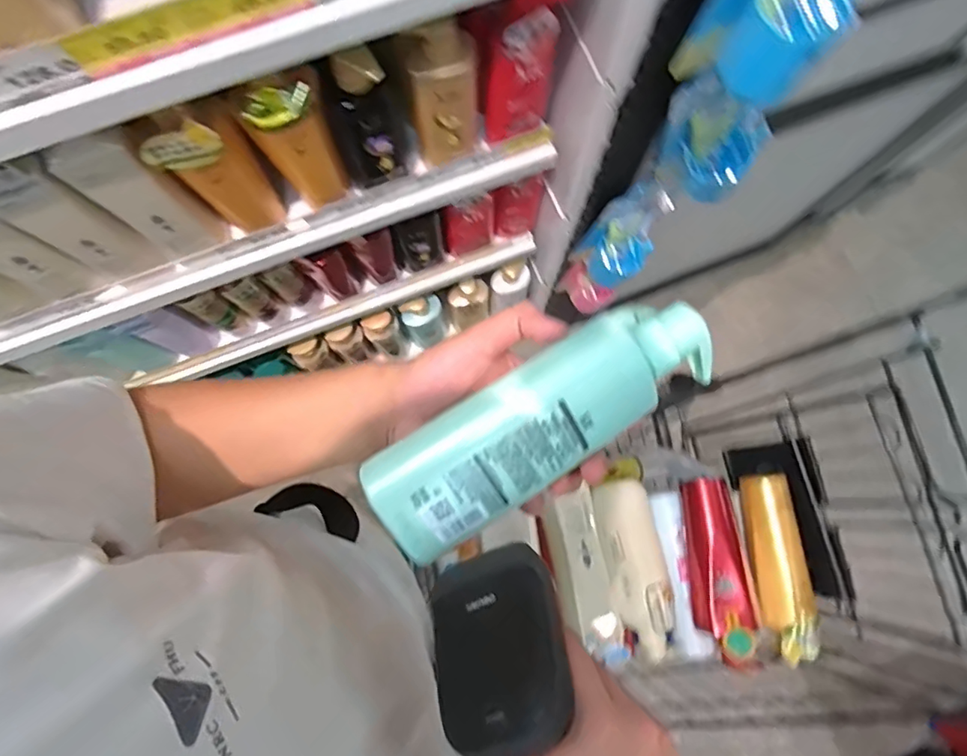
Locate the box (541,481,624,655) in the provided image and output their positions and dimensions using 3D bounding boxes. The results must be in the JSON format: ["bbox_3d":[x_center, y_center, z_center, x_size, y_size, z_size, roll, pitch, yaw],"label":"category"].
[{"bbox_3d":[0.138,0.267,0.767,0.074,0.046,0.198,-13,80,-2],"label":"box"}]

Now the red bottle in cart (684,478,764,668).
[{"bbox_3d":[0.324,0.267,0.744,0.073,0.064,0.249,-3,80,0],"label":"red bottle in cart"}]

